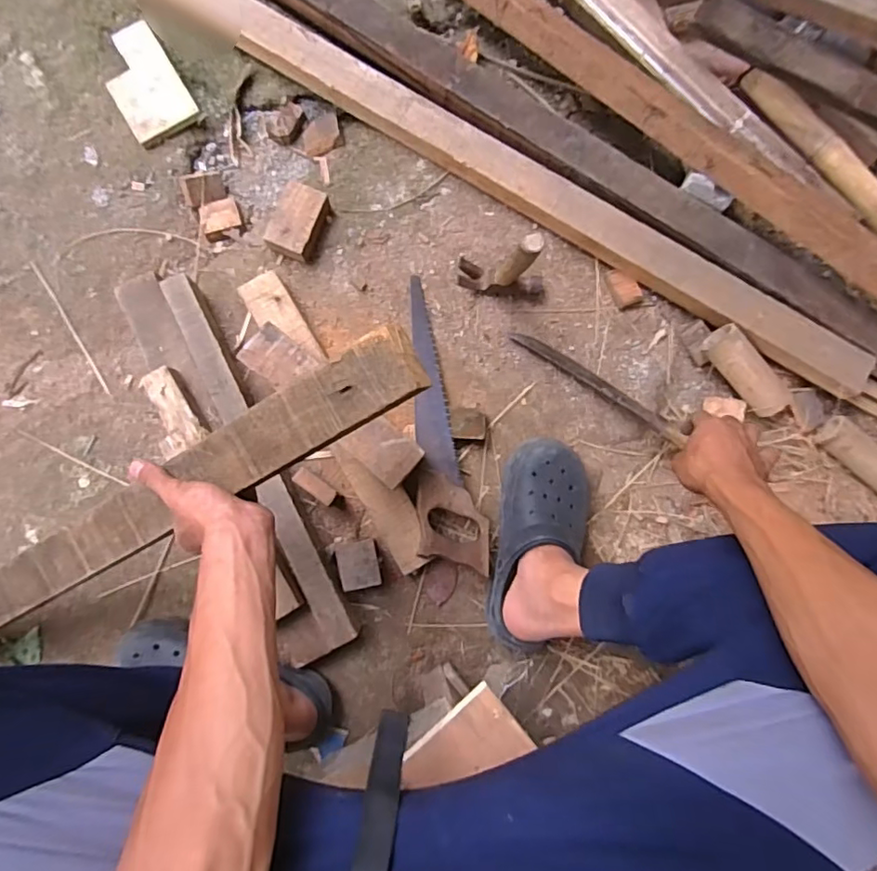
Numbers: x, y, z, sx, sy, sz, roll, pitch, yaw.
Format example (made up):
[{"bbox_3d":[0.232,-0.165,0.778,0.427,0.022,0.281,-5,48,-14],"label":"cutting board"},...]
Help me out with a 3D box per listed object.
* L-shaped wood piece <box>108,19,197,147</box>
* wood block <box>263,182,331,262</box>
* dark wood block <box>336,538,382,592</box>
[{"bbox_3d":[-0.443,-0.530,0.850,0.099,0.015,0.177,-31,84,-7],"label":"L-shaped wood piece"},{"bbox_3d":[-0.202,-0.305,0.818,0.067,0.040,0.101,22,81,0],"label":"wood block"},{"bbox_3d":[-0.106,0.173,0.764,0.051,0.041,0.063,-12,84,-5],"label":"dark wood block"}]

